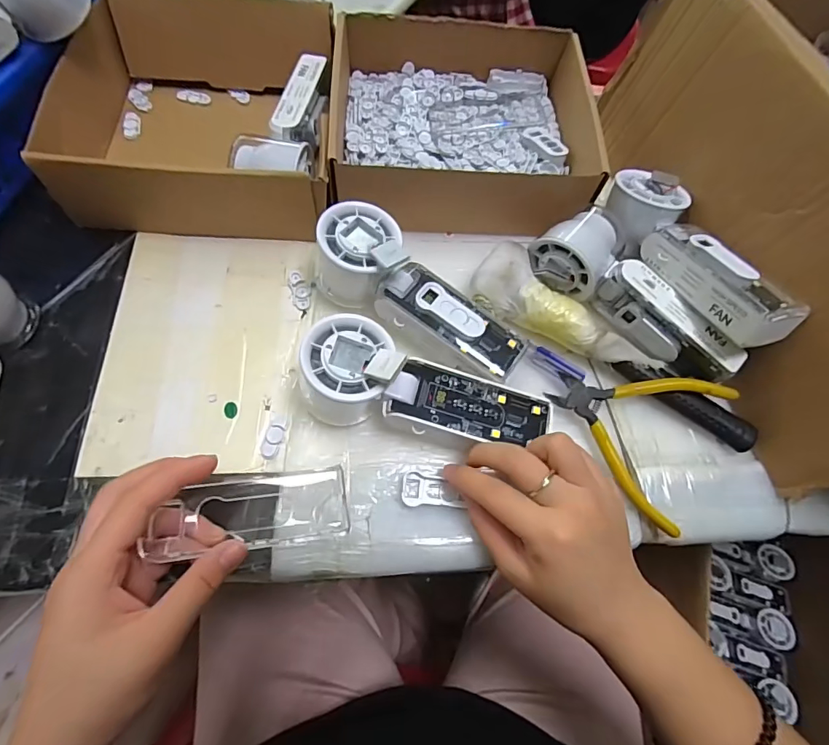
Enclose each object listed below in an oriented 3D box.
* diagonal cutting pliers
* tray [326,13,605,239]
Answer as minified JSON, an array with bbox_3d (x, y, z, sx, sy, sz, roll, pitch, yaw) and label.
[{"bbox_3d":[0.148,0.035,0.320,0.107,0.028,0.103,30,68,10],"label":"diagonal cutting pliers"},{"bbox_3d":[0.037,-0.215,0.398,0.215,0.058,0.192,0,66,-3],"label":"tray"}]

